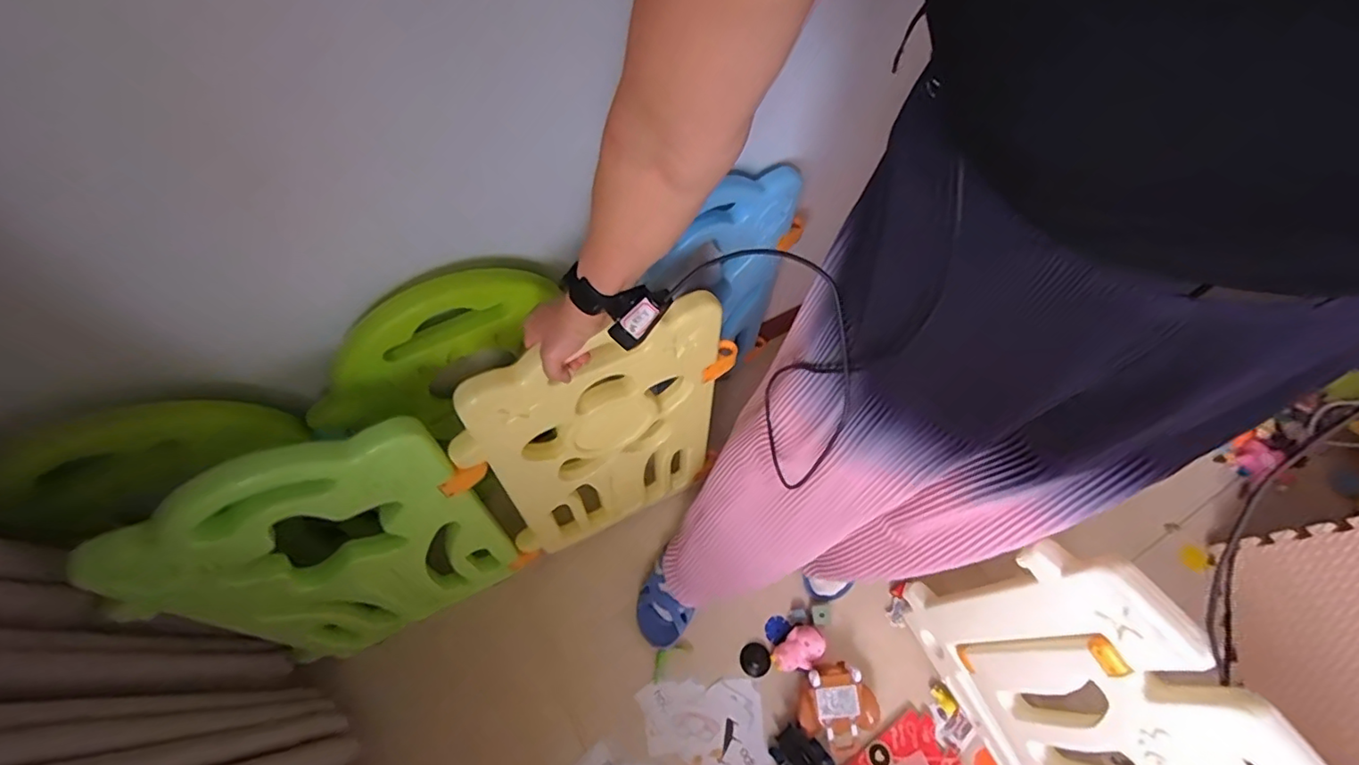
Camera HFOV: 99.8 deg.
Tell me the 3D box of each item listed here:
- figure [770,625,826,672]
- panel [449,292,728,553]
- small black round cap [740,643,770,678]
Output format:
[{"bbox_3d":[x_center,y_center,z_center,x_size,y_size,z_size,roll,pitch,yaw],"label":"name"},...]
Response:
[{"bbox_3d":[0.214,0.481,1.028,0.098,0.046,0.064,-39,70,-21],"label":"figure"},{"bbox_3d":[-0.115,0.100,0.880,0.352,0.539,0.064,-24,65,-15],"label":"panel"},{"bbox_3d":[0.137,0.502,1.036,0.052,0.010,0.055,1,61,-2],"label":"small black round cap"}]

